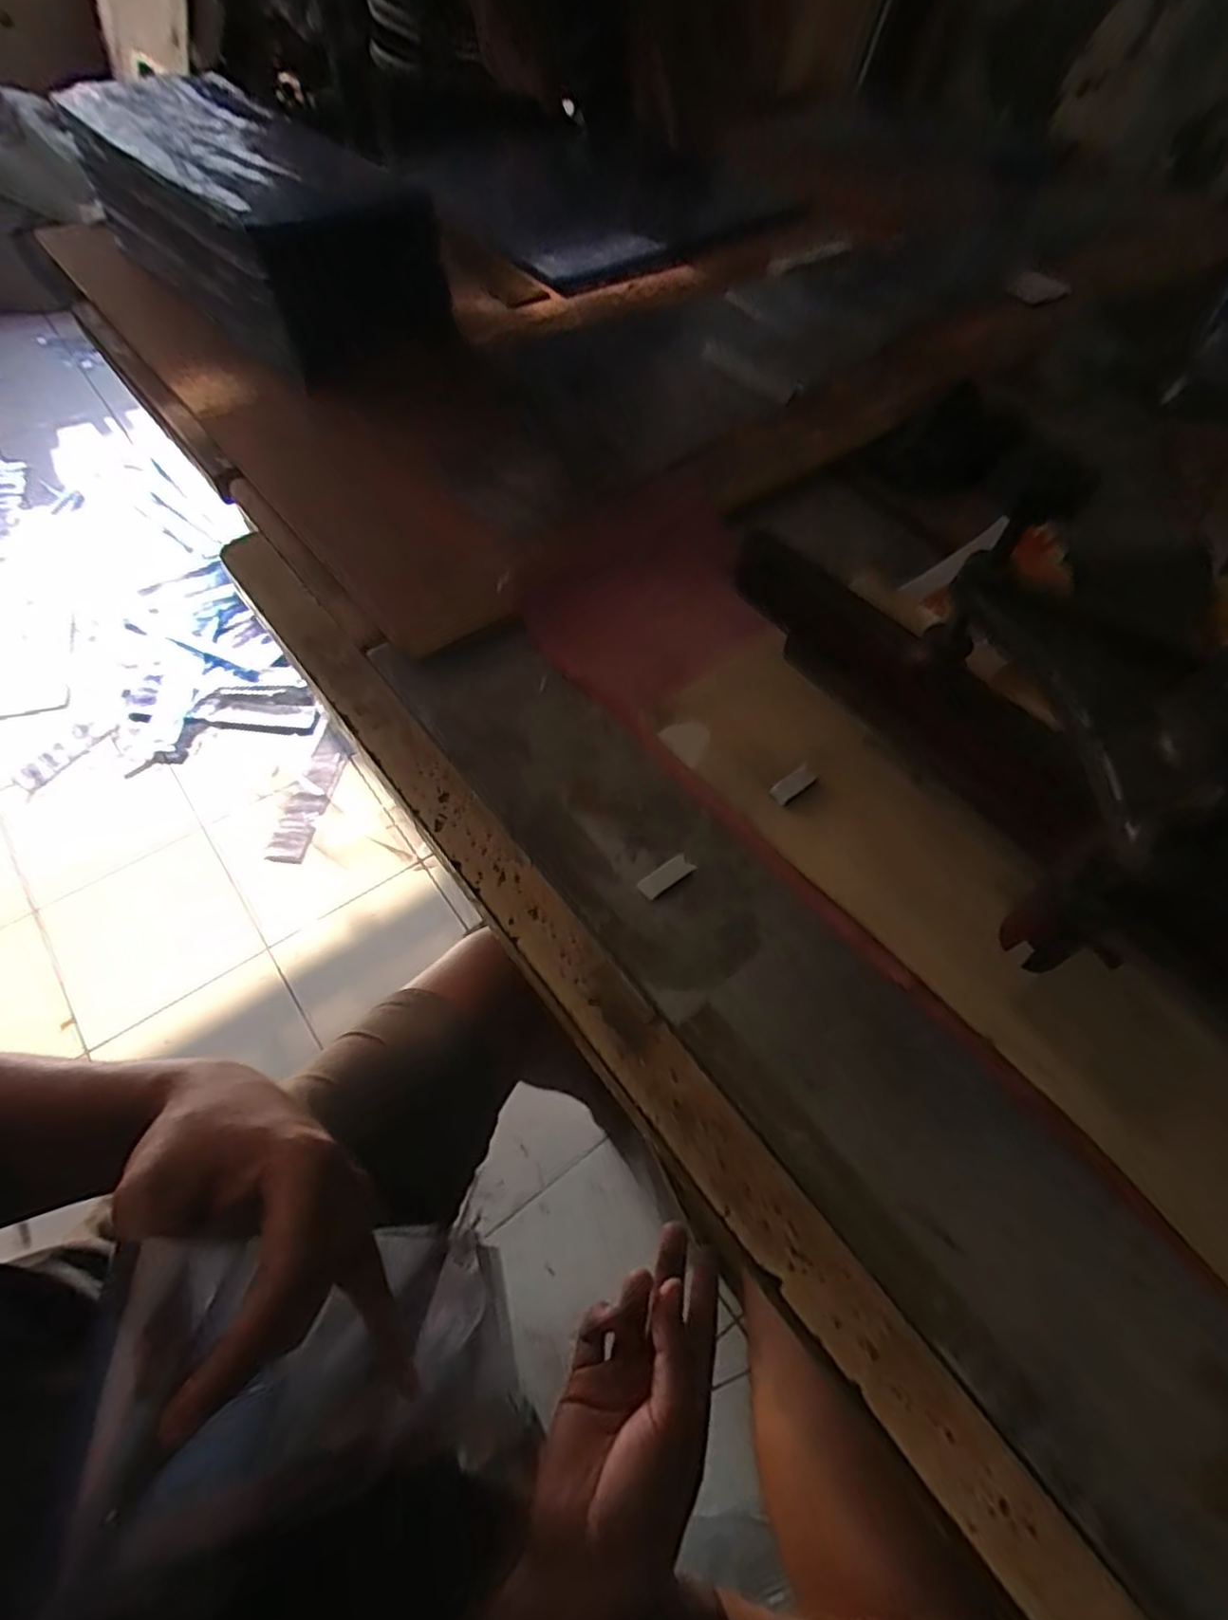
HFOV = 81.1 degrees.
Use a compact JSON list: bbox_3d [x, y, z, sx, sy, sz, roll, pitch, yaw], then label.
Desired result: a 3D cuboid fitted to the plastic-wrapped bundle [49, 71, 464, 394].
[{"bbox_3d":[-0.339,-0.565,0.671,0.189,0.114,0.425,-38,67,-24],"label":"plastic-wrapped bundle"}]

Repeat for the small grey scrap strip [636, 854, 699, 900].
[{"bbox_3d":[0.028,0.036,0.382,0.032,0.004,0.011,-33,78,-23],"label":"small grey scrap strip"}]

